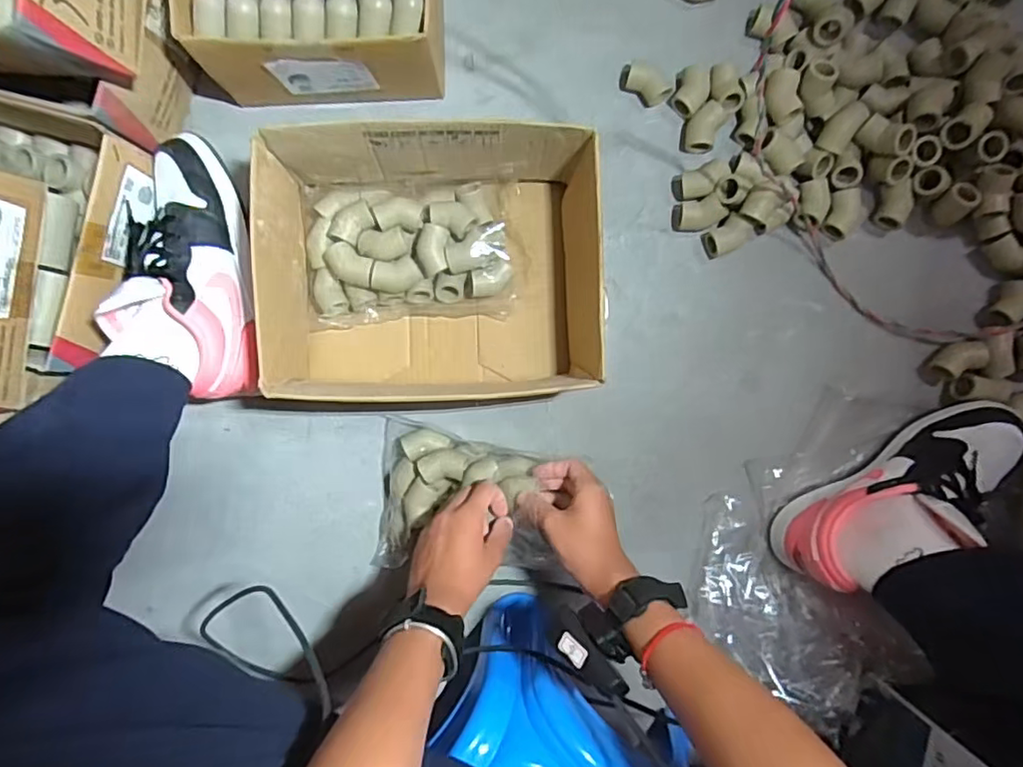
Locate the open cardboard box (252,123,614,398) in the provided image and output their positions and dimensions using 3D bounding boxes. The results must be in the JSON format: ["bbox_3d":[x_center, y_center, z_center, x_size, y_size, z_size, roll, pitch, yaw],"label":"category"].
[{"bbox_3d":[-0.071,-0.111,0.566,0.294,0.124,0.230,0,91,1],"label":"open cardboard box"}]

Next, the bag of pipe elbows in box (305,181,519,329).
[{"bbox_3d":[-0.097,-0.135,0.597,0.215,0.054,0.143,-2,91,1],"label":"bag of pipe elbows in box"}]

